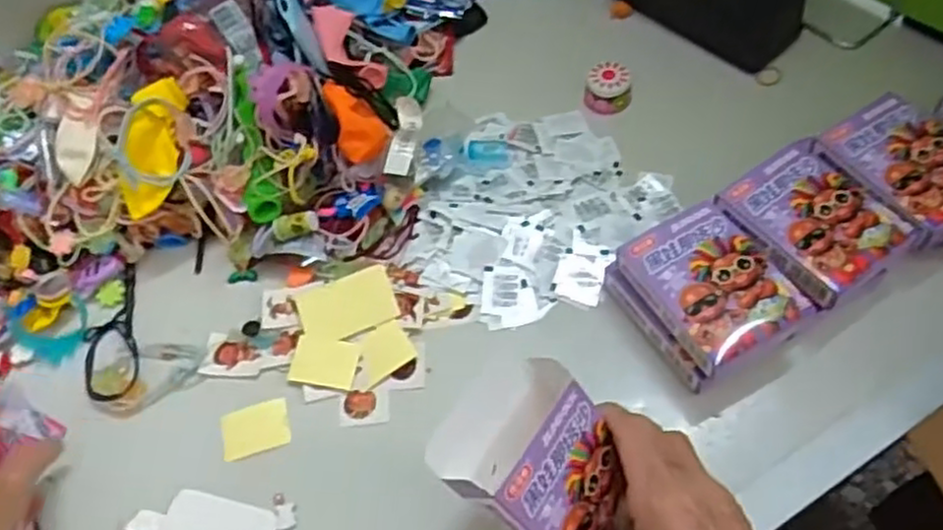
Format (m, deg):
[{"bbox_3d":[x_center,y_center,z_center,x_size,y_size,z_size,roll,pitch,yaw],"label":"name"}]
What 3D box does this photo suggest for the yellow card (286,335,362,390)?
[{"bbox_3d":[-0.092,0.060,0.455,0.042,0.004,0.030,6,68,12],"label":"yellow card"}]

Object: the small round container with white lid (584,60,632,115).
[{"bbox_3d":[0.100,-0.131,0.539,0.033,0.019,0.034,-2,61,3],"label":"small round container with white lid"}]

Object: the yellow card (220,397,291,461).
[{"bbox_3d":[-0.129,0.098,0.439,0.040,0.004,0.029,-16,58,-4],"label":"yellow card"}]

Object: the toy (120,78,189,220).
[{"bbox_3d":[-0.203,-0.077,0.473,0.033,0.022,0.090,7,83,8],"label":"toy"}]

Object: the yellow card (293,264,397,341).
[{"bbox_3d":[-0.080,0.026,0.467,0.059,0.008,0.040,-19,58,-5],"label":"yellow card"}]

